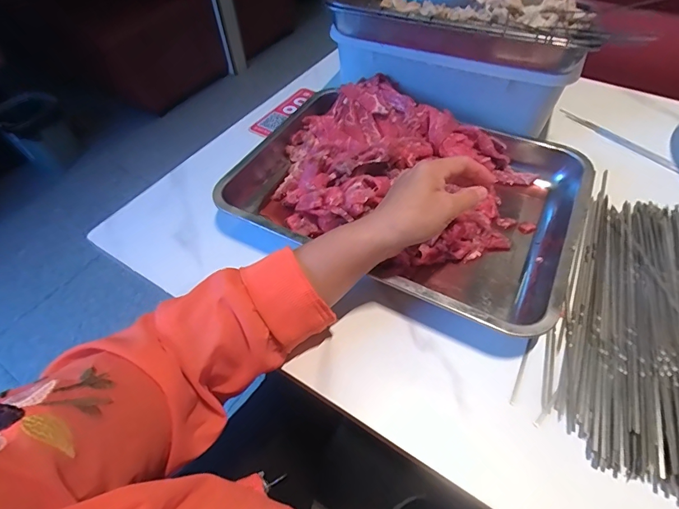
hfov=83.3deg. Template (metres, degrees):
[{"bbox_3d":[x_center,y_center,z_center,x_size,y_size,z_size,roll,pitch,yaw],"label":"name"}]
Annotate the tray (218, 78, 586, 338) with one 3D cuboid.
[{"bbox_3d":[0.080,-0.094,0.477,0.397,0.071,0.306,23,57,18],"label":"tray"}]

